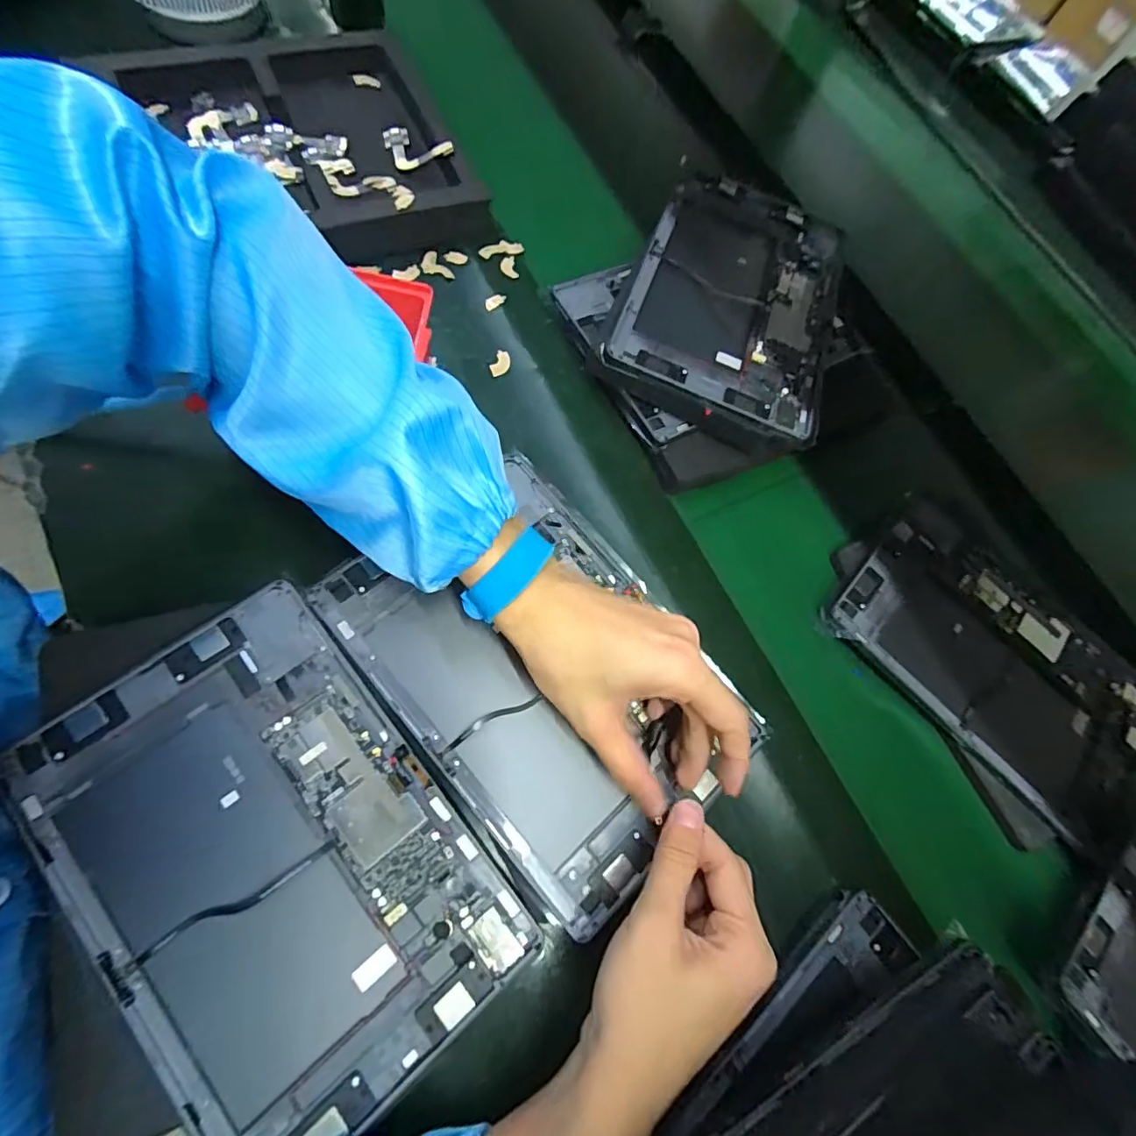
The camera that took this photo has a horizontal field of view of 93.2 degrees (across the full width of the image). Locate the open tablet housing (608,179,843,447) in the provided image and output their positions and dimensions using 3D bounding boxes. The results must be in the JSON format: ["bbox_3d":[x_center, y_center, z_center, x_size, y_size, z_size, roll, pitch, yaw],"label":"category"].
[{"bbox_3d":[0.146,-0.234,0.456,0.170,0.010,0.256,22,67,-1],"label":"open tablet housing"}]

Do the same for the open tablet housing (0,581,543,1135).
[{"bbox_3d":[-0.154,0.151,0.283,0.163,0.008,0.249,-36,81,-18],"label":"open tablet housing"}]

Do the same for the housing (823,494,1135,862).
[{"bbox_3d":[0.337,0.071,0.423,0.247,0.010,0.164,44,69,6],"label":"housing"}]

